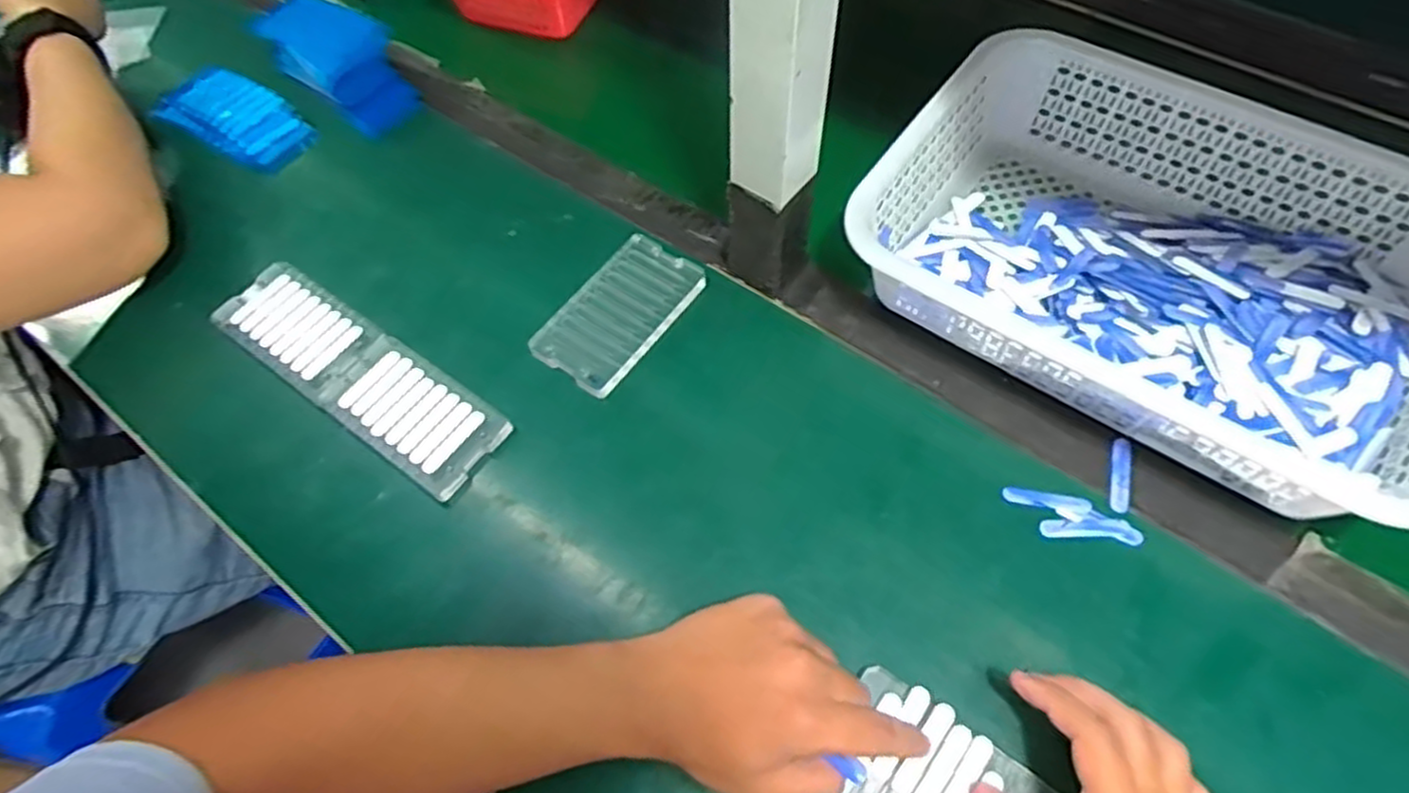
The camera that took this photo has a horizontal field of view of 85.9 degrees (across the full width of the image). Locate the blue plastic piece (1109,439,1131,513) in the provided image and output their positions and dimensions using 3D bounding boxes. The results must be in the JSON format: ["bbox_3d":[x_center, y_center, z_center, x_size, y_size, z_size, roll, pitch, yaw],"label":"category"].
[{"bbox_3d":[0.257,0.048,0.466,0.011,0.004,0.052,16,62,11],"label":"blue plastic piece"}]

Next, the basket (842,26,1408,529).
[{"bbox_3d":[0.303,-0.093,0.506,0.357,0.080,0.256,33,67,19],"label":"basket"}]

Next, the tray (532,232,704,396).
[{"bbox_3d":[-0.060,-0.059,0.541,0.070,0.017,0.121,32,66,19],"label":"tray"}]

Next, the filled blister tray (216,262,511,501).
[{"bbox_3d":[-0.242,-0.017,0.525,0.232,0.014,0.066,32,66,19],"label":"filled blister tray"}]

